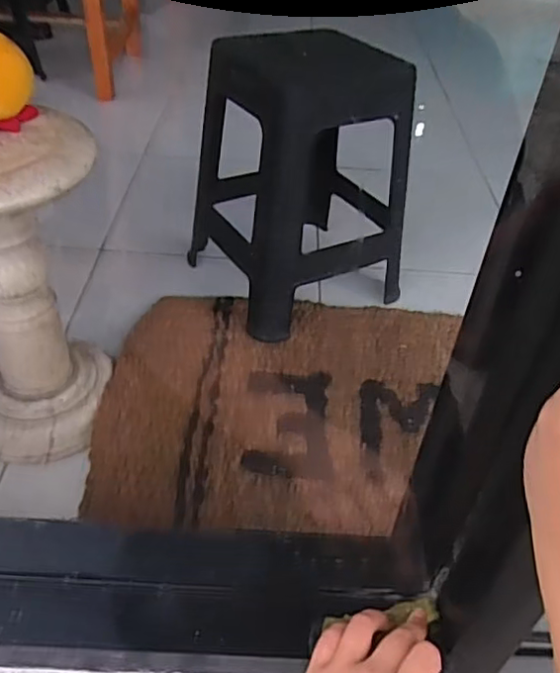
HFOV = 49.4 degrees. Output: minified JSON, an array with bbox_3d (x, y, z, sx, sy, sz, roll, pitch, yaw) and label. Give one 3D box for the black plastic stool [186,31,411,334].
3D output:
[{"bbox_3d":[0.043,-0.313,1.155,0.327,0.461,0.357,-19,47,-24],"label":"black plastic stool"}]

